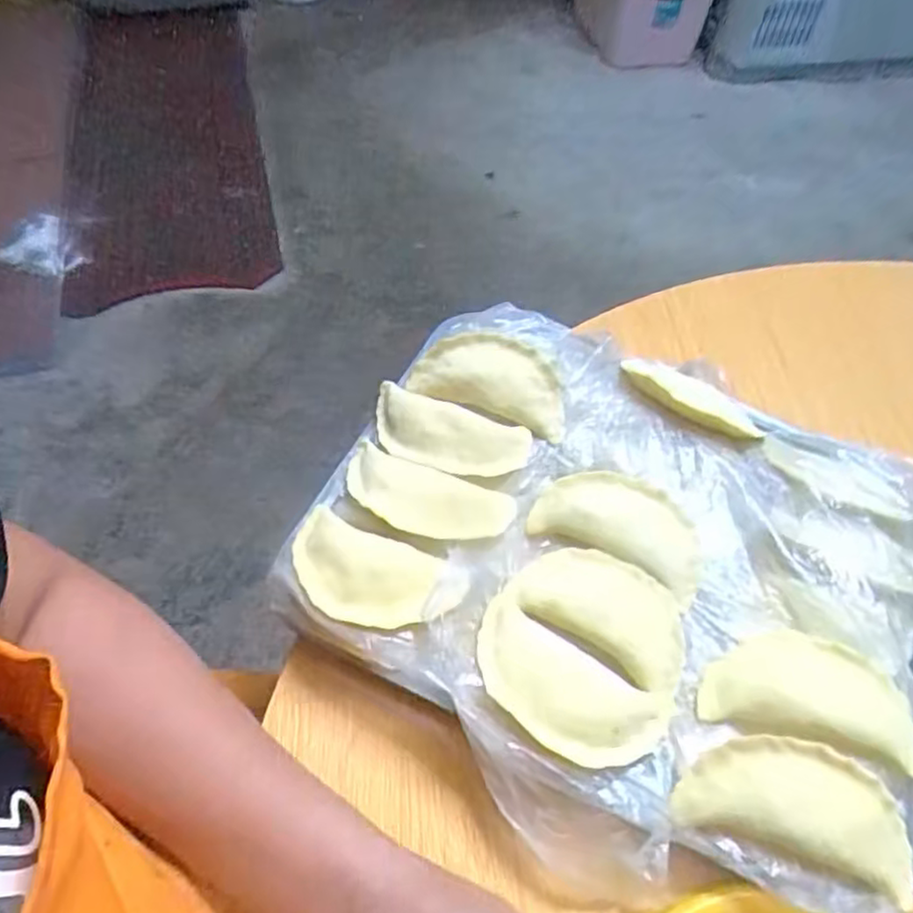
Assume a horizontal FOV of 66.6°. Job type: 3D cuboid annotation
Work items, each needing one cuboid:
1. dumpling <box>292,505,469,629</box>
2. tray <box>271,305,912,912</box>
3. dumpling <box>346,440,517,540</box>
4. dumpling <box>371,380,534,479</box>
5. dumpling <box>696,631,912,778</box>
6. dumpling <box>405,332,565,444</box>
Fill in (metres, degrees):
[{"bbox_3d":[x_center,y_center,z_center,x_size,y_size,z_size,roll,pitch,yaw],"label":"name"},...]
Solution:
[{"bbox_3d":[-0.052,0.070,0.404,0.106,0.015,0.057,23,58,13],"label":"dumpling"},{"bbox_3d":[0.102,0.061,0.426,0.373,0.039,0.316,23,58,12],"label":"tray"},{"bbox_3d":[-0.021,0.025,0.436,0.110,0.022,0.054,19,57,10],"label":"dumpling"},{"bbox_3d":[-0.007,-0.014,0.464,0.108,0.015,0.049,18,57,9],"label":"dumpling"},{"bbox_3d":[0.191,0.128,0.379,0.107,0.019,0.057,14,56,7],"label":"dumpling"},{"bbox_3d":[0.025,-0.057,0.487,0.109,0.023,0.059,14,56,7],"label":"dumpling"}]

